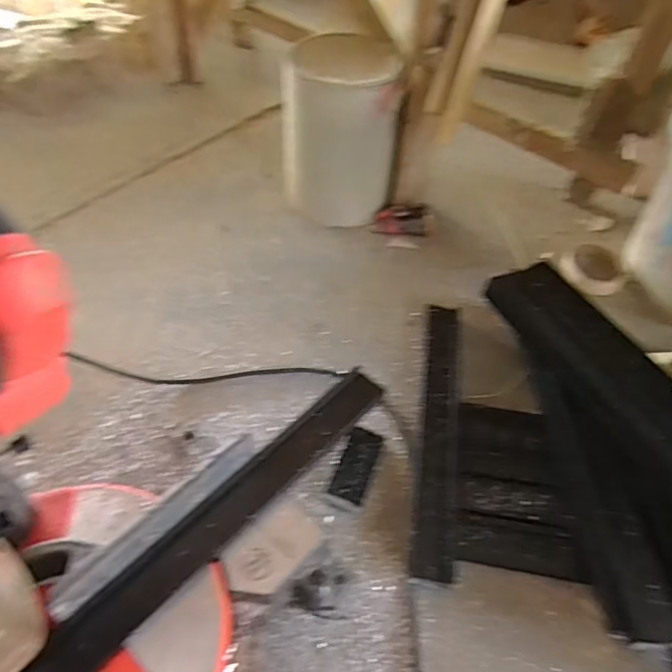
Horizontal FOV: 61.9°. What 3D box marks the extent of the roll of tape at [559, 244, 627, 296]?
[{"bbox_3d":[0.394,-0.100,0.861,0.088,0.032,0.085,2,50,-3],"label":"roll of tape"}]

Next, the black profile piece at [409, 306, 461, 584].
[{"bbox_3d":[0.125,0.103,0.675,0.044,0.024,0.367,9,50,3],"label":"black profile piece"}]

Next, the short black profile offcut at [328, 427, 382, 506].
[{"bbox_3d":[0.023,0.146,0.635,0.036,0.017,0.084,18,51,10],"label":"short black profile offcut"}]

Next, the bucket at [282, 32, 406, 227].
[{"bbox_3d":[0.004,-0.316,0.894,0.167,0.247,0.167,2,50,-3],"label":"bucket"}]

